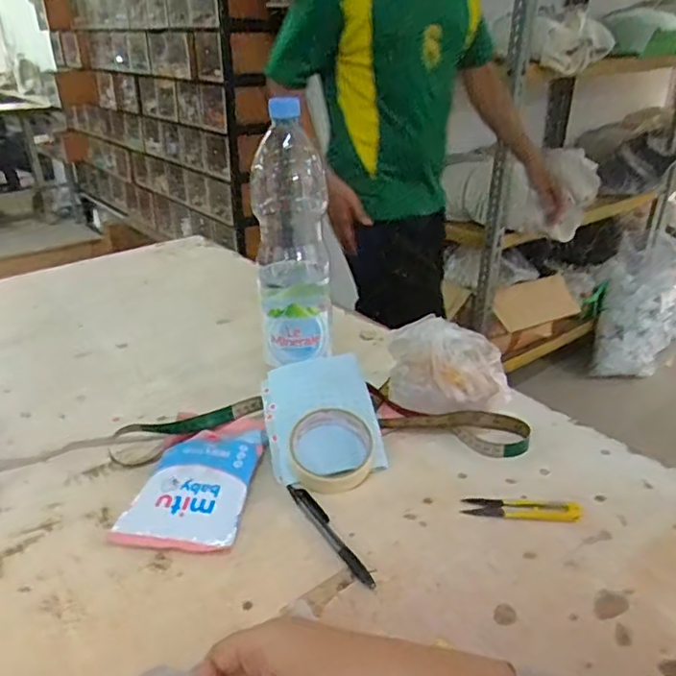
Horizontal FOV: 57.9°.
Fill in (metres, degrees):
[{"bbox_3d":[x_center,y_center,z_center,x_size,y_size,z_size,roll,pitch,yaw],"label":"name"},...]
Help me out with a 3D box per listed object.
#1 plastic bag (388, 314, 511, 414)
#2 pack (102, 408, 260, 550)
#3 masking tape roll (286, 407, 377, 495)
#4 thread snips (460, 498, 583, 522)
[{"bbox_3d":[0.130,0.023,0.698,0.131,0.082,0.094,-2,27,-6],"label":"plastic bag"},{"bbox_3d":[-0.137,0.133,0.596,0.107,0.027,0.162,3,27,6],"label":"pack"},{"bbox_3d":[-0.005,0.111,0.607,0.090,0.021,0.090,0,52,0],"label":"masking tape roll"},{"bbox_3d":[0.172,0.157,0.568,0.106,0.011,0.026,4,27,7],"label":"thread snips"}]

